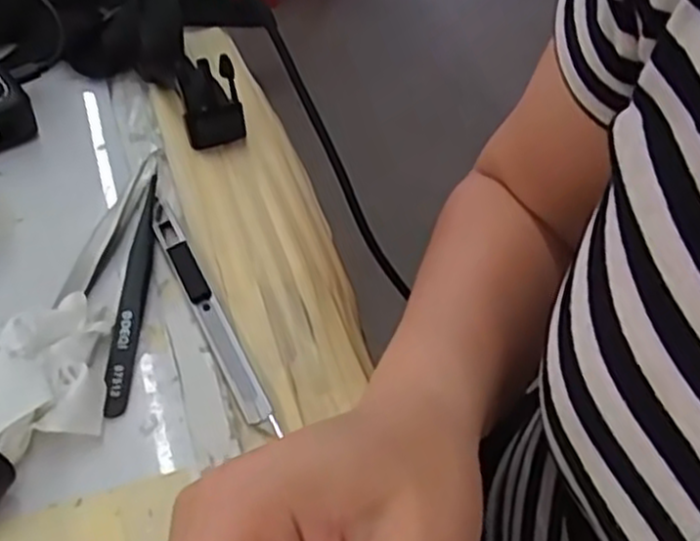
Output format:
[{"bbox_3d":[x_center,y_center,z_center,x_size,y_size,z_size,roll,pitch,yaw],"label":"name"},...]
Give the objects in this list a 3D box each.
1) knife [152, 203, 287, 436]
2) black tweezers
[{"bbox_3d":[-0.061,0.014,0.333,0.012,0.006,0.132,-18,52,-21],"label":"knife"},{"bbox_3d":[-0.093,0.006,0.337,0.012,0.009,0.122,3,47,-4],"label":"black tweezers"}]

